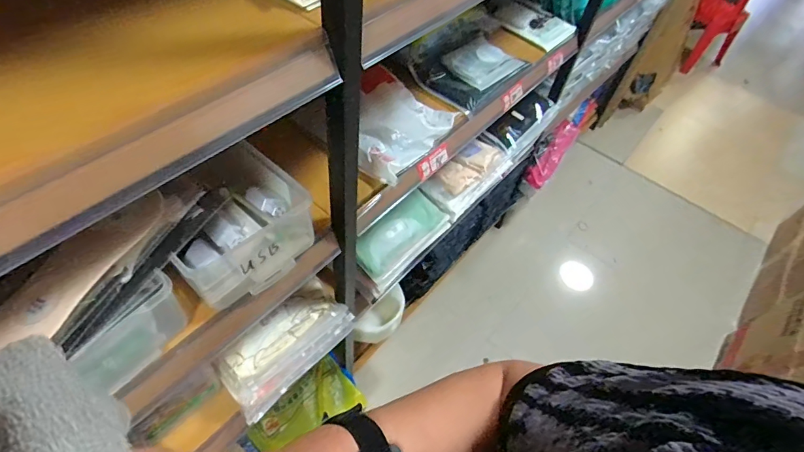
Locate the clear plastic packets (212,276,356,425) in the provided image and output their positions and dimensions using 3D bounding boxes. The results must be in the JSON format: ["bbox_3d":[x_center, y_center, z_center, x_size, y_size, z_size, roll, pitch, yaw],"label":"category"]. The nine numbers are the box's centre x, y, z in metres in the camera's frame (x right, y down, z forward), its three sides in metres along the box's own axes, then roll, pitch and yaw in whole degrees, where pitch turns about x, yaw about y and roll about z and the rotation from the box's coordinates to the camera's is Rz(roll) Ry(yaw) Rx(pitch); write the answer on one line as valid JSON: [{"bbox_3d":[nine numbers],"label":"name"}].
[{"bbox_3d":[-0.229,0.233,0.881,0.108,0.135,0.262,37,59,20],"label":"clear plastic packets"}]

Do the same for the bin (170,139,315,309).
[{"bbox_3d":[-0.242,0.004,0.631,0.181,0.091,0.185,40,60,21],"label":"bin"}]

